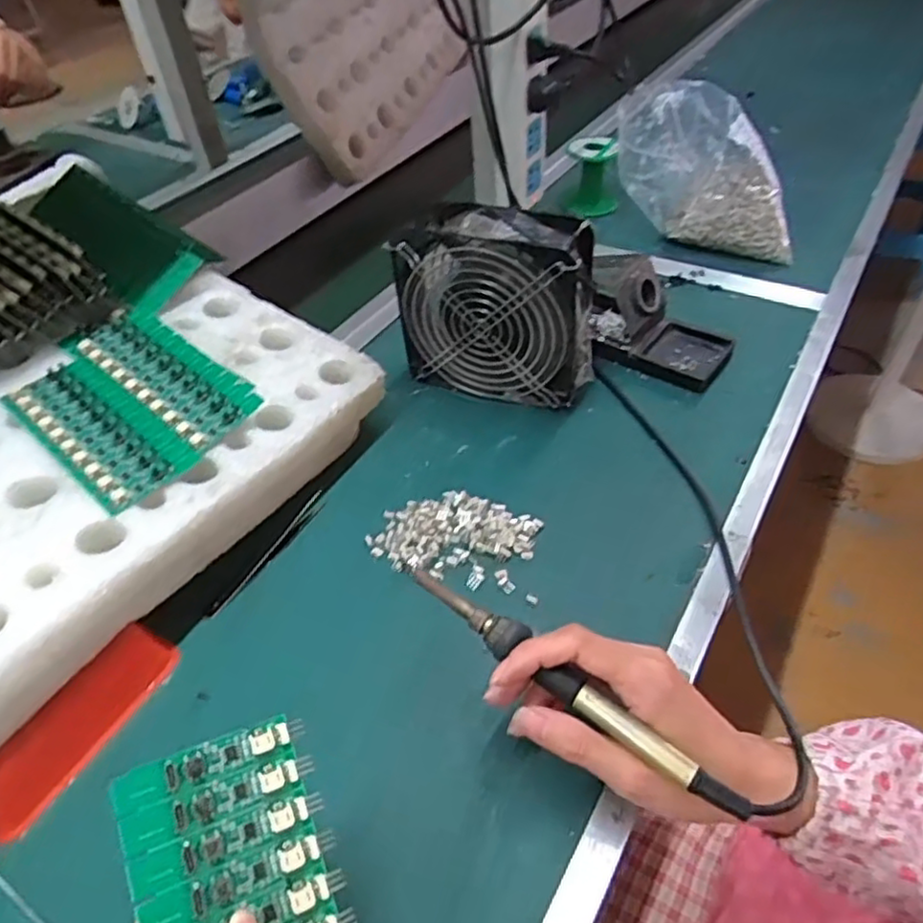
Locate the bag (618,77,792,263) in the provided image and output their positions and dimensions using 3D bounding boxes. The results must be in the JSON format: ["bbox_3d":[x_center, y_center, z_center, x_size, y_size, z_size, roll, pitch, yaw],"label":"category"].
[{"bbox_3d":[0.263,-0.315,0.730,0.208,0.148,0.076,19,49,22],"label":"bag"}]

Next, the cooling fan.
[{"bbox_3d":[0.028,-0.125,0.558,0.160,0.154,0.056,10,47,14],"label":"cooling fan"}]

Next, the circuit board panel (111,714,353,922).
[{"bbox_3d":[-0.074,0.167,0.238,0.064,0.005,0.134,-13,73,-26],"label":"circuit board panel"}]

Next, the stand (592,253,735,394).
[{"bbox_3d":[0.172,-0.131,0.609,0.138,0.071,0.076,24,51,25],"label":"stand"}]

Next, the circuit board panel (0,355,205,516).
[{"bbox_3d":[-0.237,-0.023,0.441,0.136,0.005,0.063,35,54,23],"label":"circuit board panel"}]

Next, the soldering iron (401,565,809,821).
[{"bbox_3d":[0.051,0.109,0.337,0.207,0.016,0.016,31,55,25],"label":"soldering iron"}]

